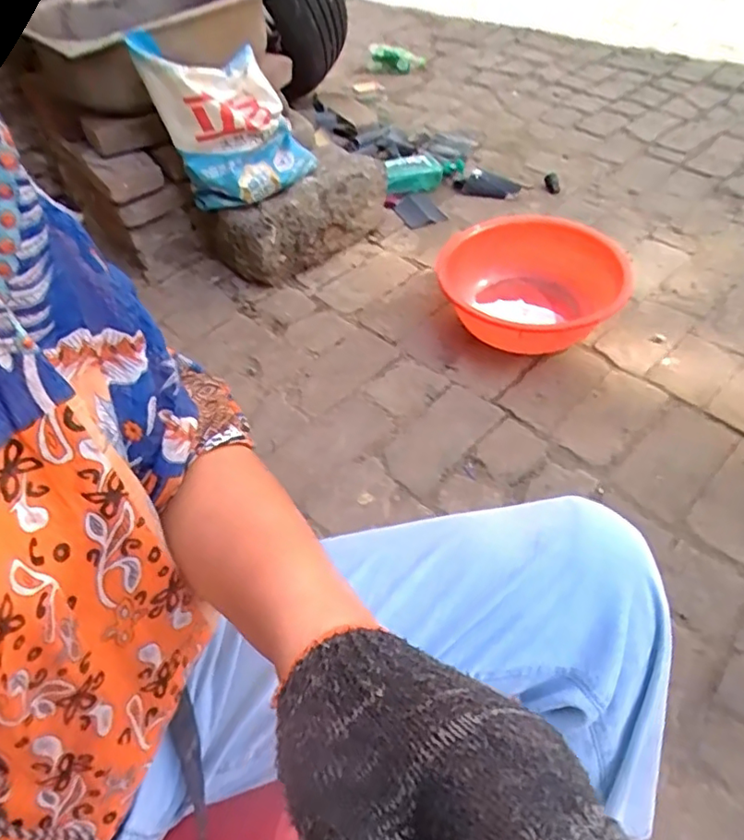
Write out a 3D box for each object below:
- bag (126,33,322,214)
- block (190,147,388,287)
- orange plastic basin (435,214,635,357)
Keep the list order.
[{"bbox_3d":[-0.274,-0.611,1.175,0.294,0.277,0.139,-29,54,-20],"label":"bag"},{"bbox_3d":[-0.168,-0.491,1.388,0.444,0.200,0.229,-32,55,-21],"label":"block"},{"bbox_3d":[0.307,-0.295,1.228,0.423,0.164,0.436,-2,50,2],"label":"orange plastic basin"}]

